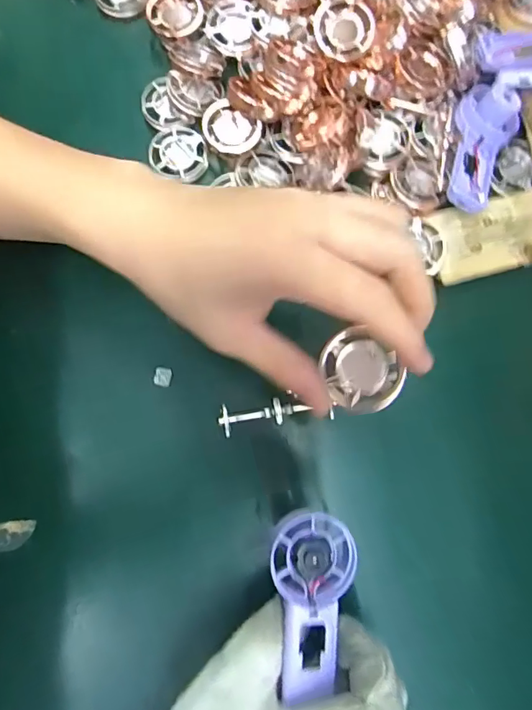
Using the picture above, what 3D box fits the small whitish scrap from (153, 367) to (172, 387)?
[{"bbox_3d":[-0.064,0.014,0.291,0.010,0.004,0.011,12,78,1],"label":"small whitish scrap"}]

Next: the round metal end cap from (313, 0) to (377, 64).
[{"bbox_3d":[0.052,-0.212,0.308,0.040,0.007,0.035,-8,78,-3],"label":"round metal end cap"}]

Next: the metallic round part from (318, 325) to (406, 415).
[{"bbox_3d":[0.043,0.008,0.216,0.037,0.011,0.033,38,80,6],"label":"metallic round part"}]

